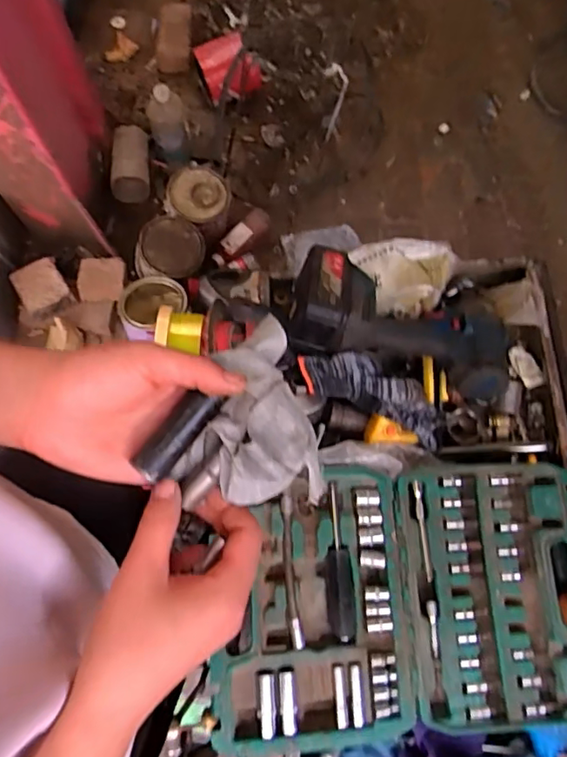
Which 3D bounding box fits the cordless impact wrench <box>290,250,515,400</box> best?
[{"bbox_3d":[0.133,-0.063,0.616,0.250,0.076,0.117,16,76,-9],"label":"cordless impact wrench"}]

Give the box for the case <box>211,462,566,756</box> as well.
[{"bbox_3d":[0.125,0.212,0.543,0.375,0.052,0.250,-1,73,-1],"label":"case"}]

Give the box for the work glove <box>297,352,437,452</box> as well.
[{"bbox_3d":[0.100,0.013,0.613,0.172,0.066,0.058,27,73,5],"label":"work glove"}]

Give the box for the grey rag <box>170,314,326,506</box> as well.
[{"bbox_3d":[-0.010,0.024,0.340,0.086,0.048,0.118,20,77,6],"label":"grey rag"}]

